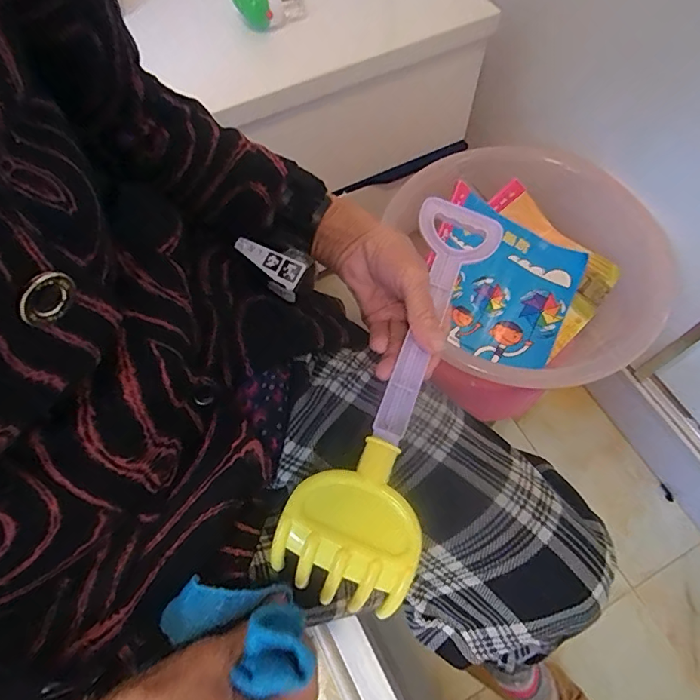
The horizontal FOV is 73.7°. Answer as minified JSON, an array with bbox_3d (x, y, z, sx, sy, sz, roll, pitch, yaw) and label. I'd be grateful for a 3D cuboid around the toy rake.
[{"bbox_3d":[0.046,0.019,0.341,0.084,0.029,0.309,21,66,11],"label":"toy rake"}]

